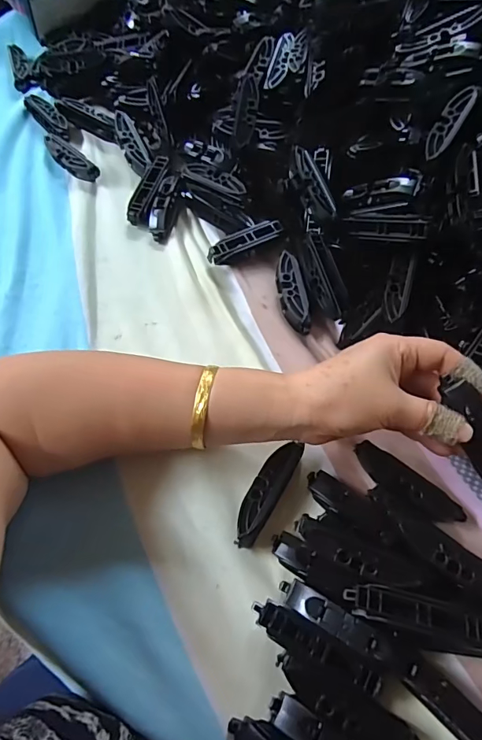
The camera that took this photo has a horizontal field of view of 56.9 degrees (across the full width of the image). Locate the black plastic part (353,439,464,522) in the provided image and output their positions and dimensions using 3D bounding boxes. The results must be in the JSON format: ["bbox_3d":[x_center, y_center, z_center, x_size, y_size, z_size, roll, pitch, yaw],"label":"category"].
[{"bbox_3d":[0.109,0.079,0.298,0.078,0.011,0.023,37,66,15],"label":"black plastic part"}]

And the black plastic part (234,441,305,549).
[{"bbox_3d":[0.017,0.081,0.298,0.020,0.014,0.074,30,65,12],"label":"black plastic part"}]

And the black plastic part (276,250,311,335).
[{"bbox_3d":[0.042,-0.064,0.374,0.020,0.017,0.075,-8,63,-7],"label":"black plastic part"}]

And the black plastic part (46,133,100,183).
[{"bbox_3d":[-0.169,-0.209,0.440,0.068,0.019,0.018,41,67,17],"label":"black plastic part"}]

